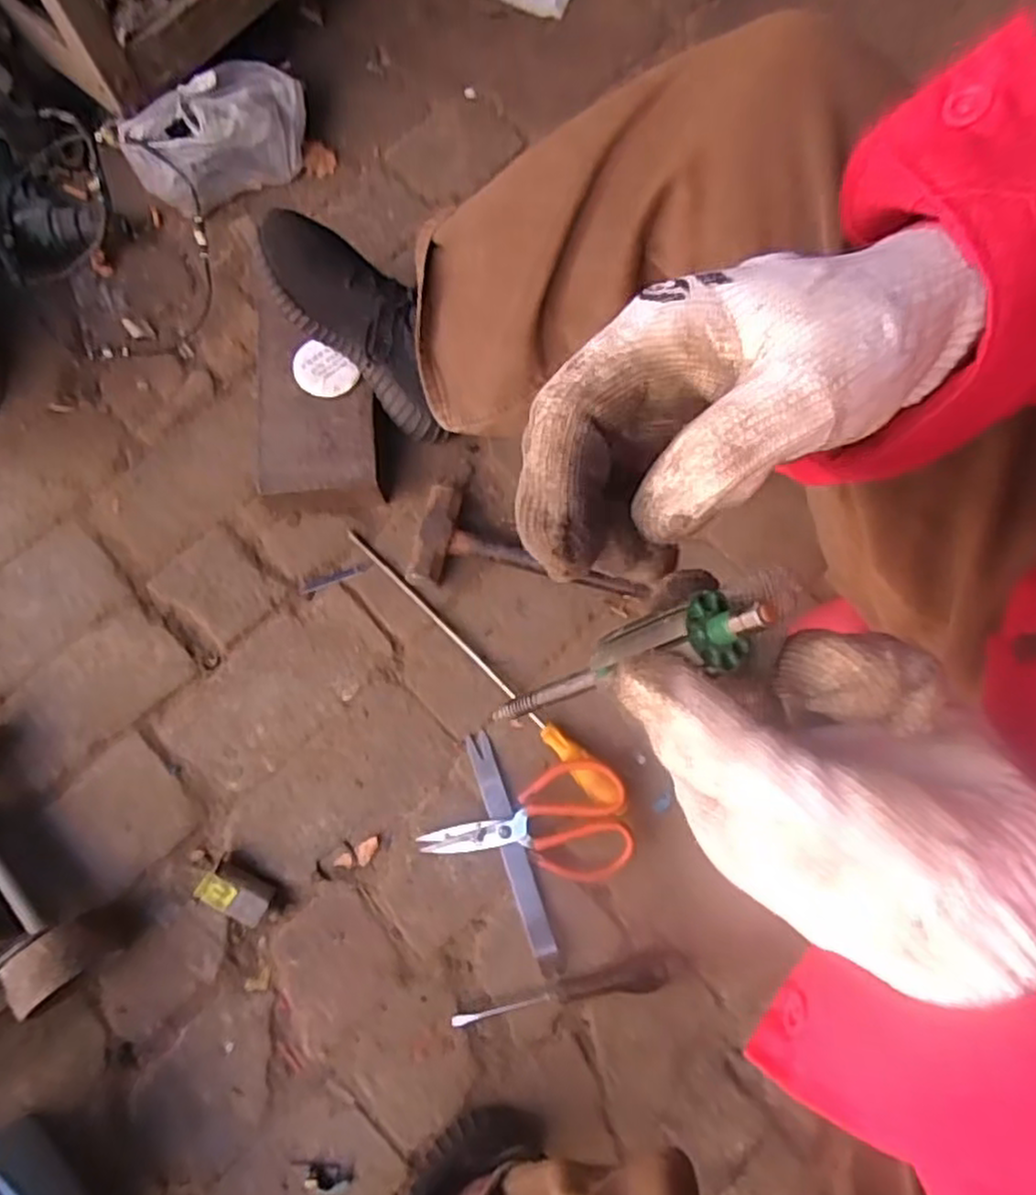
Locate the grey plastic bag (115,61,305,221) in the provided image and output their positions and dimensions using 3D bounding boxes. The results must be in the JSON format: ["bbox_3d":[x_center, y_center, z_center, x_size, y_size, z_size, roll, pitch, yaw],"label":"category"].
[{"bbox_3d":[-0.326,-0.506,0.819,0.196,0.109,0.075,-37,81,-8],"label":"grey plastic bag"}]

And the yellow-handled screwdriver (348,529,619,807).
[{"bbox_3d":[-0.039,0.058,0.727,0.025,0.038,0.378,-42,82,-9],"label":"yellow-handled screwdriver"}]

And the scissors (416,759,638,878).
[{"bbox_3d":[0.006,0.217,0.693,0.191,0.036,0.105,-7,78,-3],"label":"scissors"}]

